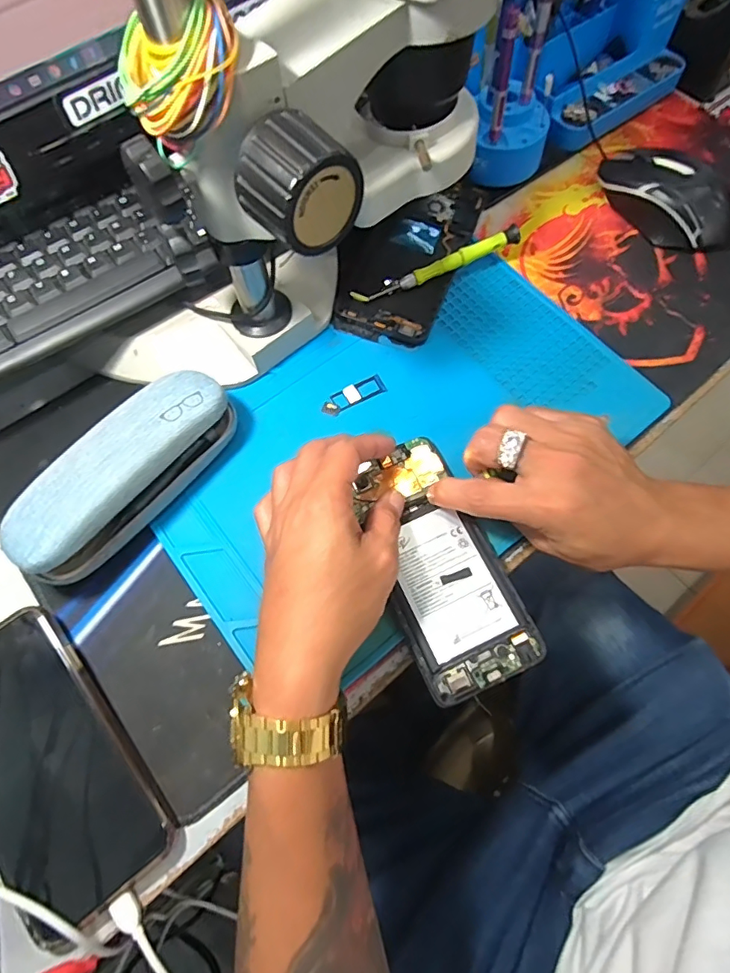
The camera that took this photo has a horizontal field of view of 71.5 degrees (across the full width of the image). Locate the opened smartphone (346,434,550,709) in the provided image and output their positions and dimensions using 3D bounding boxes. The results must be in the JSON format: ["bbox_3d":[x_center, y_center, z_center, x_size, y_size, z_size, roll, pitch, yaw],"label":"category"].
[{"bbox_3d":[0.046,0.045,0.318,0.072,0.006,0.157,-19,70,-6],"label":"opened smartphone"}]

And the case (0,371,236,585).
[{"bbox_3d":[-0.150,-0.010,0.324,0.067,0.053,0.155,39,74,15],"label":"case"}]

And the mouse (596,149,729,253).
[{"bbox_3d":[0.246,-0.235,0.411,0.120,0.041,0.058,34,73,13],"label":"mouse"}]

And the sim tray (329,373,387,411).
[{"bbox_3d":[-0.005,-0.069,0.371,0.039,0.004,0.015,-26,70,-9],"label":"sim tray"}]

